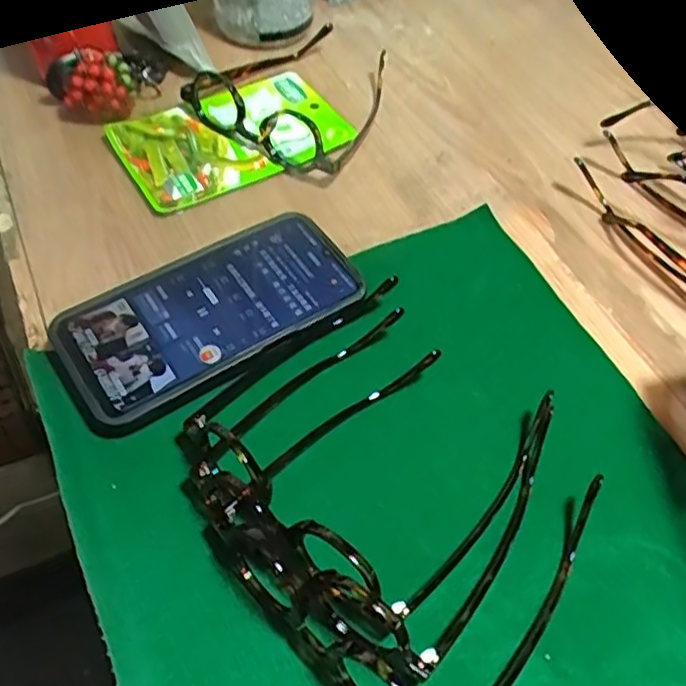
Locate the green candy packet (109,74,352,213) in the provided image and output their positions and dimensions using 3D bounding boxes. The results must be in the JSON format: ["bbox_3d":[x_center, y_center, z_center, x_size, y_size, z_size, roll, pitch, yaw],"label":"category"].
[{"bbox_3d":[-0.081,-0.155,0.476,0.165,0.011,0.110,-26,60,-21],"label":"green candy packet"}]

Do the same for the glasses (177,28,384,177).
[{"bbox_3d":[-0.023,-0.208,0.509,0.140,0.039,0.170,33,59,19],"label":"glasses"}]

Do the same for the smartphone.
[{"bbox_3d":[-0.073,-0.020,0.369,0.164,0.018,0.079,-29,61,-22],"label":"smartphone"}]

